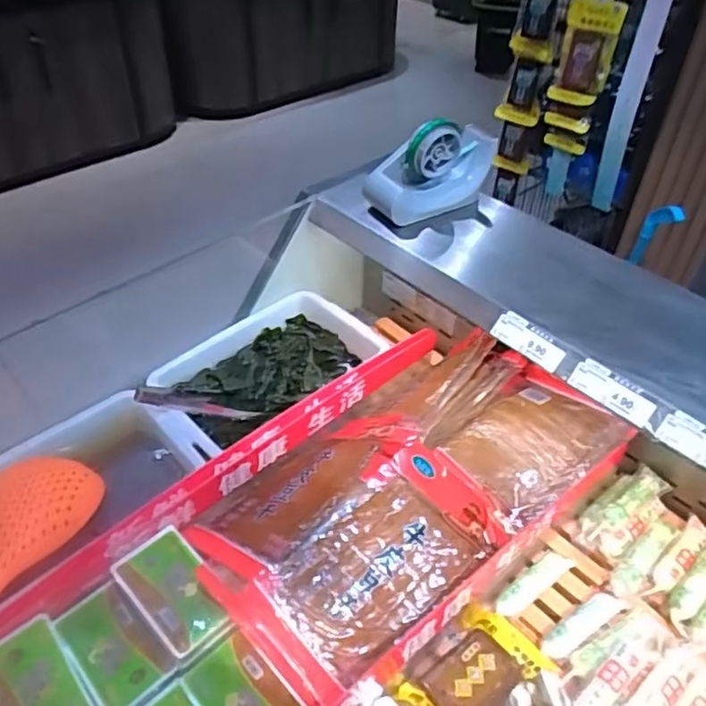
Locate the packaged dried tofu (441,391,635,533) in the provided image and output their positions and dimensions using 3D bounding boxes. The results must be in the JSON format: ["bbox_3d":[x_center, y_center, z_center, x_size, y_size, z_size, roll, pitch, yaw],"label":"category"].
[{"bbox_3d":[0.256,0.129,0.889,0.232,0.034,0.161,-29,51,-29],"label":"packaged dried tofu"}]

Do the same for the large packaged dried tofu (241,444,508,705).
[{"bbox_3d":[0.032,0.251,0.764,0.301,0.060,0.184,-33,53,-31],"label":"large packaged dried tofu"}]

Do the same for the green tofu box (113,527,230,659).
[{"bbox_3d":[-0.210,0.281,0.739,0.080,0.029,0.140,-33,53,-31],"label":"green tofu box"}]

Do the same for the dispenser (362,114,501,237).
[{"bbox_3d":[0.131,-0.283,0.987,0.206,0.135,0.088,-21,47,-22],"label":"dispenser"}]

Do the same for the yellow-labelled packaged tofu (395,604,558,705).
[{"bbox_3d":[0.143,0.373,0.731,0.155,0.025,0.105,-31,52,-29],"label":"yellow-labelled packaged tofu"}]

